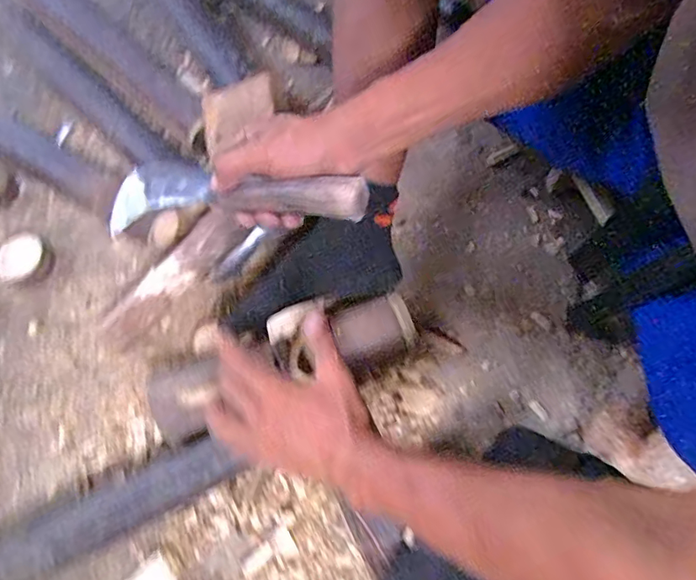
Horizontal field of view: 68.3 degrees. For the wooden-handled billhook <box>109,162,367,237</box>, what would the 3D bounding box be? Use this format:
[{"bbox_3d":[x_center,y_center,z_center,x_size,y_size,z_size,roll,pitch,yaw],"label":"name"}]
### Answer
[{"bbox_3d":[-0.101,-0.082,0.440,0.242,0.024,0.062,5,71,20],"label":"wooden-handled billhook"}]

